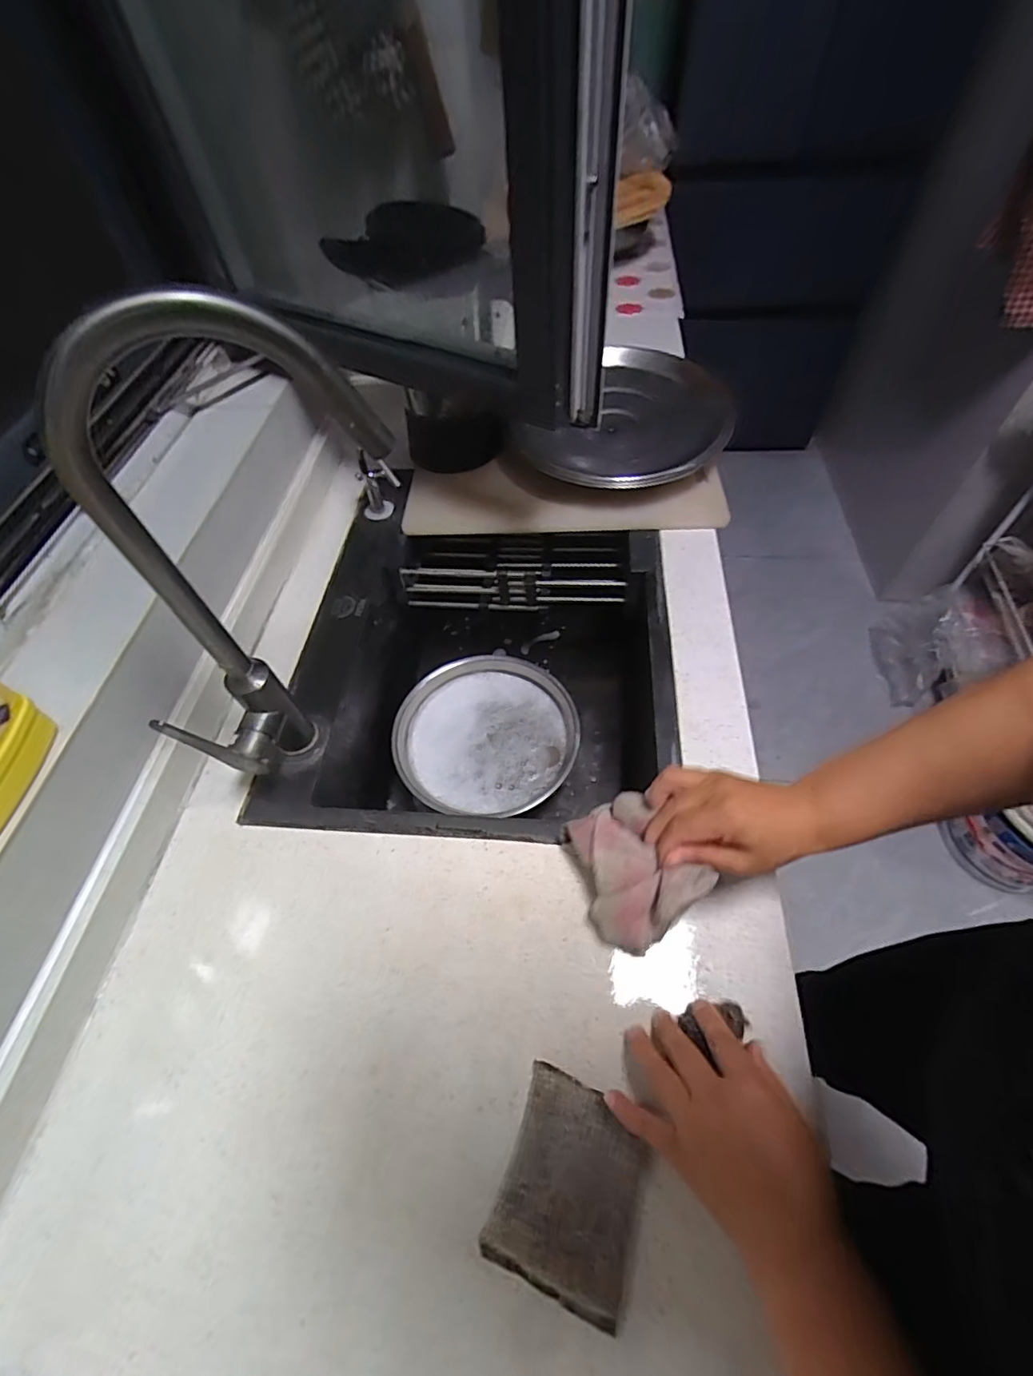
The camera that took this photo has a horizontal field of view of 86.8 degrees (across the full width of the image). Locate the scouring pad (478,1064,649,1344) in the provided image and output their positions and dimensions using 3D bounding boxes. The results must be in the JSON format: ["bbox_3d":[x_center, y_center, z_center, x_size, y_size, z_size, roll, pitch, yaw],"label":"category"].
[{"bbox_3d":[0.038,0.344,0.378,0.089,0.014,0.112,17,59,16],"label":"scouring pad"}]

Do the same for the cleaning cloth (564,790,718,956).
[{"bbox_3d":[0.092,0.157,0.471,0.106,0.031,0.124,-54,44,9],"label":"cleaning cloth"}]

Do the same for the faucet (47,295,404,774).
[{"bbox_3d":[-0.200,-0.070,0.444,0.243,0.410,0.059,-37,61,-19],"label":"faucet"}]

